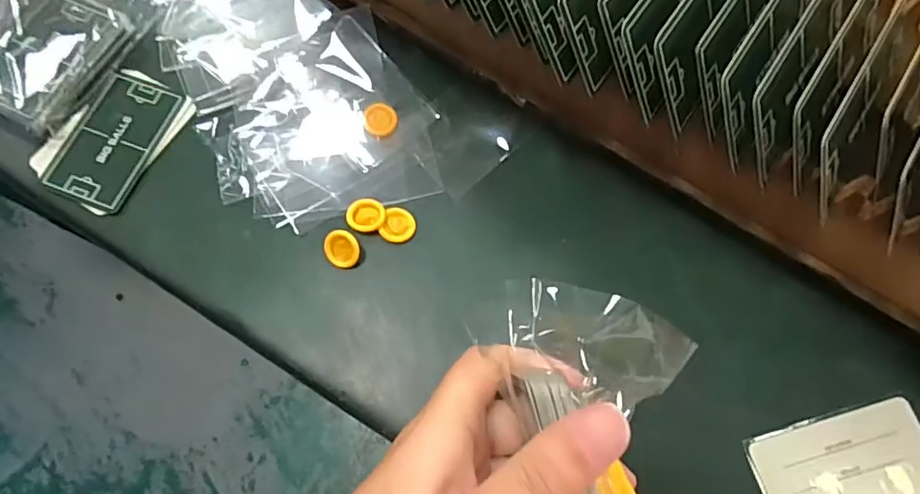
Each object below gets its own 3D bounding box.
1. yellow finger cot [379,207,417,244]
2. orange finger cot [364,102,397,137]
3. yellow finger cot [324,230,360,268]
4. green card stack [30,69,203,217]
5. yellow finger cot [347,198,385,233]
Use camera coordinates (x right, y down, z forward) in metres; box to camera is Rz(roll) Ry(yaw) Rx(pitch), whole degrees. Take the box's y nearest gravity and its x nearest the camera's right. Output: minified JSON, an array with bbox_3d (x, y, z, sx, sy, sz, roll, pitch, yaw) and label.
[{"bbox_3d":[-0.034,-0.012,0.300,0.018,0.004,0.019,0,72,1],"label":"yellow finger cot"},{"bbox_3d":[-0.047,-0.076,0.321,0.019,0.004,0.020,0,72,1],"label":"orange finger cot"},{"bbox_3d":[-0.064,0.001,0.293,0.019,0.005,0.020,5,104,17],"label":"yellow finger cot"},{"bbox_3d":[-0.206,-0.066,0.322,0.060,0.005,0.086,28,74,10],"label":"green card stack"},{"bbox_3d":[-0.052,-0.018,0.300,0.020,0.004,0.019,0,72,1],"label":"yellow finger cot"}]

